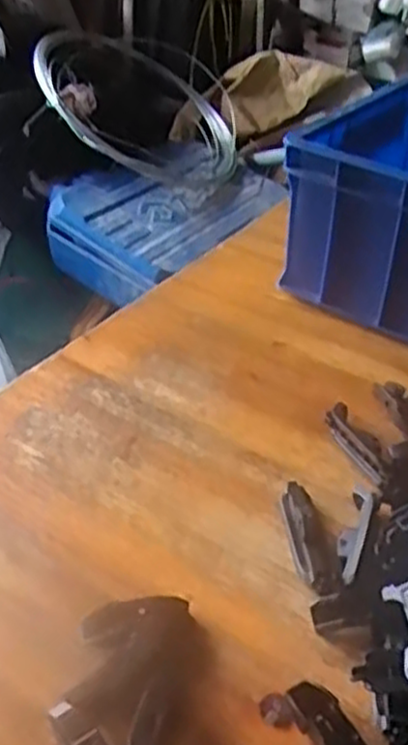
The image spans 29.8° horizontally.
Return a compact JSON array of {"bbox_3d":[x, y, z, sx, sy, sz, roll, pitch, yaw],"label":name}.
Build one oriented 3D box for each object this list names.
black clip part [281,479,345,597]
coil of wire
[{"bbox_3d":[0.055,0.086,0.404,0.018,0.012,0.077,-2,37,-7],"label":"black clip part"},{"bbox_3d":[-0.115,-0.483,1.439,0.395,0.060,0.419,21,50,-27],"label":"coil of wire"}]

